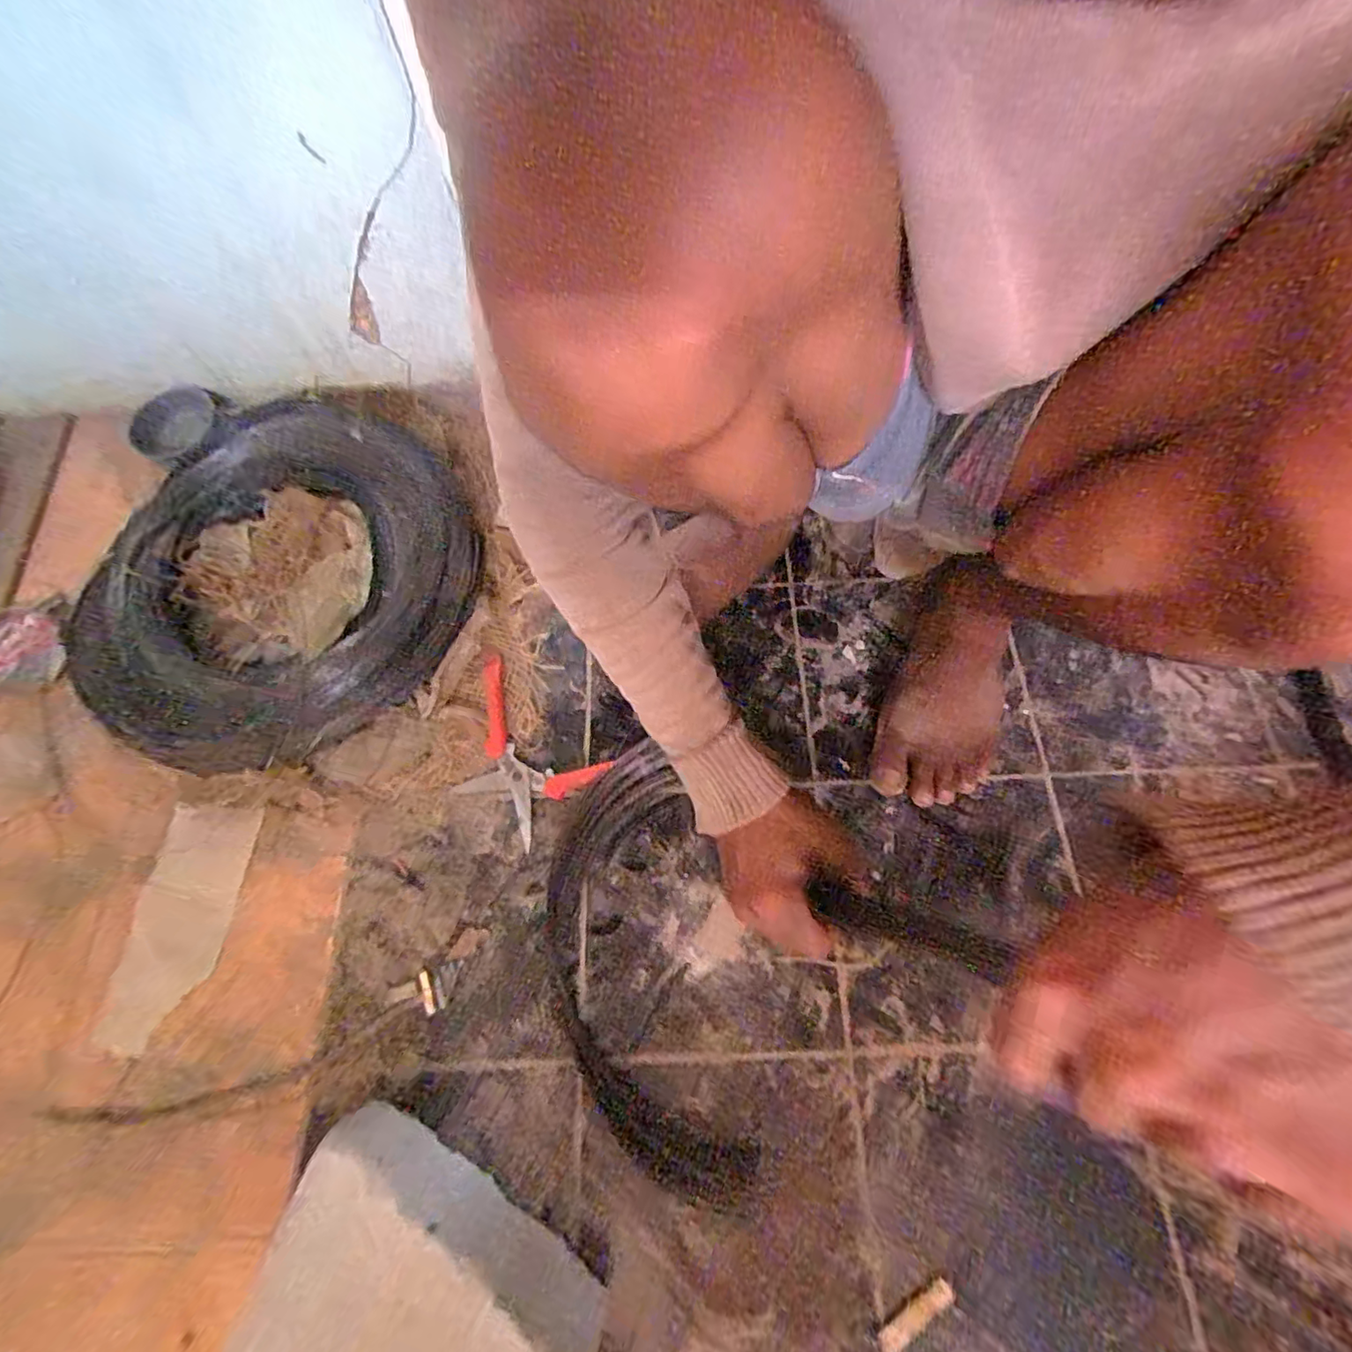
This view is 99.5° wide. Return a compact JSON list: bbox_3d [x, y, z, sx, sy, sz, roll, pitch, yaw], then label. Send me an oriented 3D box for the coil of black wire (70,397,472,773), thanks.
[{"bbox_3d":[-0.364,-0.089,0.535,0.330,0.058,0.346,-1,67,1],"label":"coil of black wire"}]

